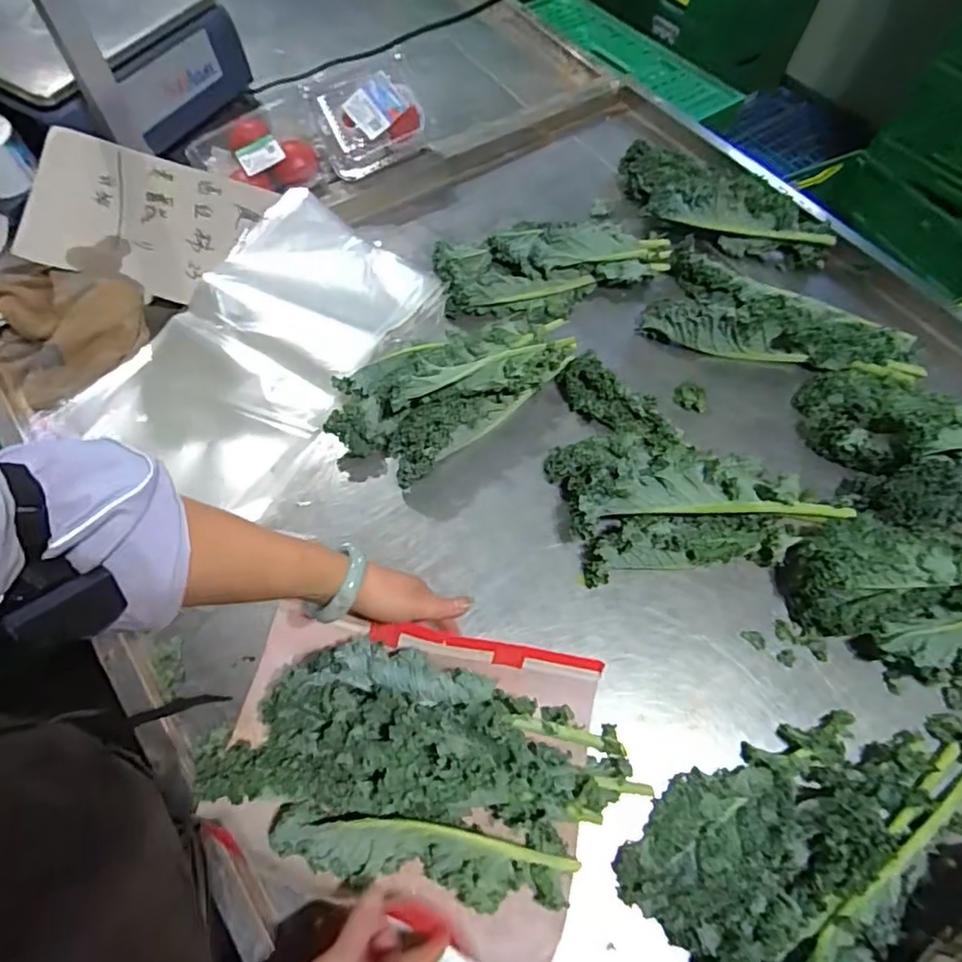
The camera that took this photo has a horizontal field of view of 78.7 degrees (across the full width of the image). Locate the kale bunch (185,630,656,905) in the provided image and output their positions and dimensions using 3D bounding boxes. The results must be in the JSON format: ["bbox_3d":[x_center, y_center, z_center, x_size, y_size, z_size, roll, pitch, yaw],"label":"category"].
[{"bbox_3d":[-0.053,0.253,0.513,0.364,0.079,0.174,15,63,4],"label":"kale bunch"}]

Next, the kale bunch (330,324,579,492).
[{"bbox_3d":[-0.035,-0.131,0.725,0.314,0.080,0.159,-39,71,-20],"label":"kale bunch"}]

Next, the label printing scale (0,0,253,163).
[{"bbox_3d":[-0.536,-0.682,0.730,0.276,0.437,0.347,23,64,8],"label":"label printing scale"}]

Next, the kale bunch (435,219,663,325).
[{"bbox_3d":[0.108,-0.330,0.854,0.351,0.046,0.174,-16,65,-12],"label":"kale bunch"}]

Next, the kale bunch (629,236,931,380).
[{"bbox_3d":[0.428,-0.238,0.825,0.377,0.056,0.168,15,63,4],"label":"kale bunch"}]

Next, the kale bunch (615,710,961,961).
[{"bbox_3d":[0.305,0.313,0.533,0.354,0.056,0.188,-31,69,-18],"label":"kale bunch"}]

